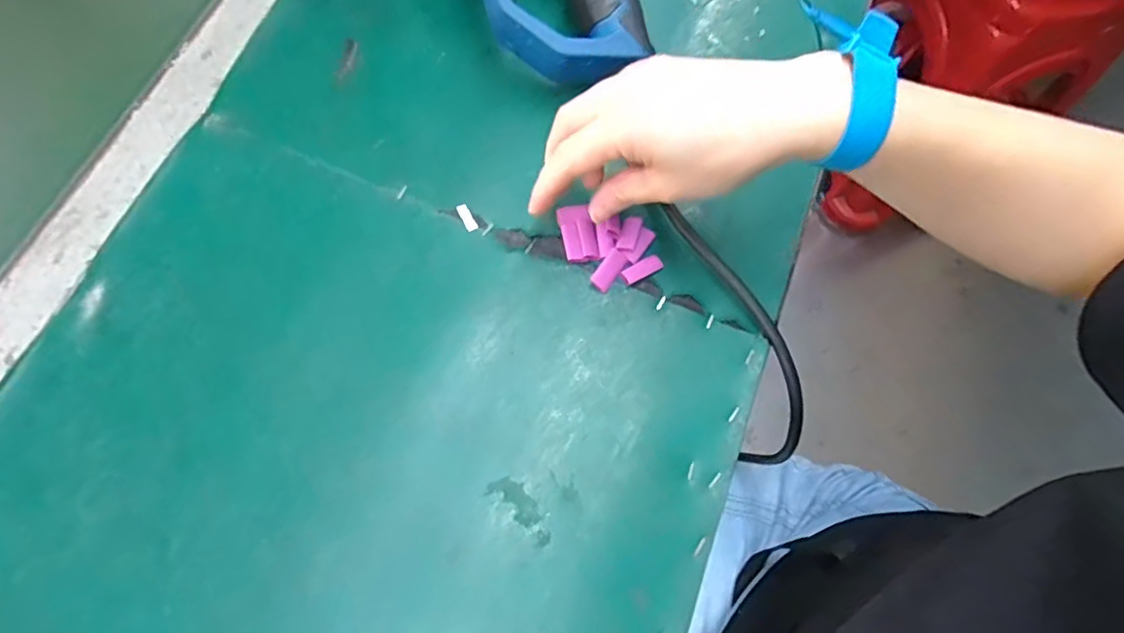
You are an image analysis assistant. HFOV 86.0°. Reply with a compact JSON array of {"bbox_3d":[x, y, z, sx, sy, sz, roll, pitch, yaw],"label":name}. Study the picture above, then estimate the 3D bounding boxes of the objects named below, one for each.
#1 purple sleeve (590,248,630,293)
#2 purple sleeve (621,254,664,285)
[{"bbox_3d":[0.028,-0.028,0.362,0.013,0.006,0.026,35,73,11],"label":"purple sleeve"},{"bbox_3d":[0.048,-0.028,0.363,0.025,0.006,0.010,-27,73,-11],"label":"purple sleeve"}]

